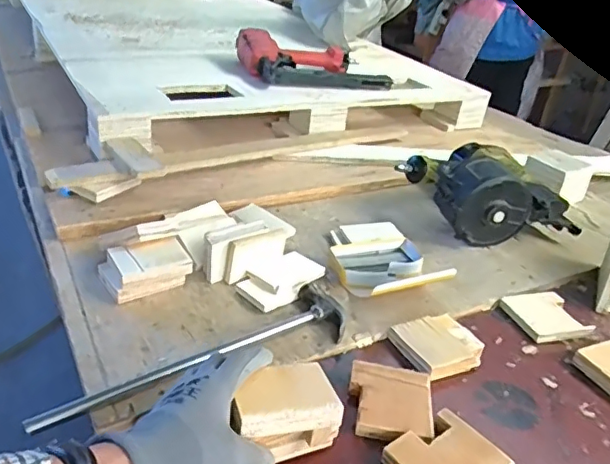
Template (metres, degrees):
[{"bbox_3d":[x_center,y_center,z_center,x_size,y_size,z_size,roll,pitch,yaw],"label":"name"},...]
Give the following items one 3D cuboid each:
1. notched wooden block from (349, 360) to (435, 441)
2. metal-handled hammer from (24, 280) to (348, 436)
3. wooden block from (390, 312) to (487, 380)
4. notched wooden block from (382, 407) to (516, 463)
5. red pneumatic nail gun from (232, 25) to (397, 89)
[{"bbox_3d":[0.089,0.181,0.588,0.085,0.022,0.100,9,30,6],"label":"notched wooden block"},{"bbox_3d":[-0.099,0.133,0.610,0.378,0.020,0.096,-17,37,-33],"label":"metal-handled hammer"},{"bbox_3d":[0.161,0.138,0.675,0.096,0.022,0.088,-10,33,-25],"label":"wooden block"},{"bbox_3d":[0.135,0.218,0.525,0.094,0.025,0.085,-19,38,-36],"label":"notched wooden block"},{"bbox_3d":[0.020,-0.393,1.286,0.315,0.080,0.202,-5,33,-20],"label":"red pneumatic nail gun"}]

